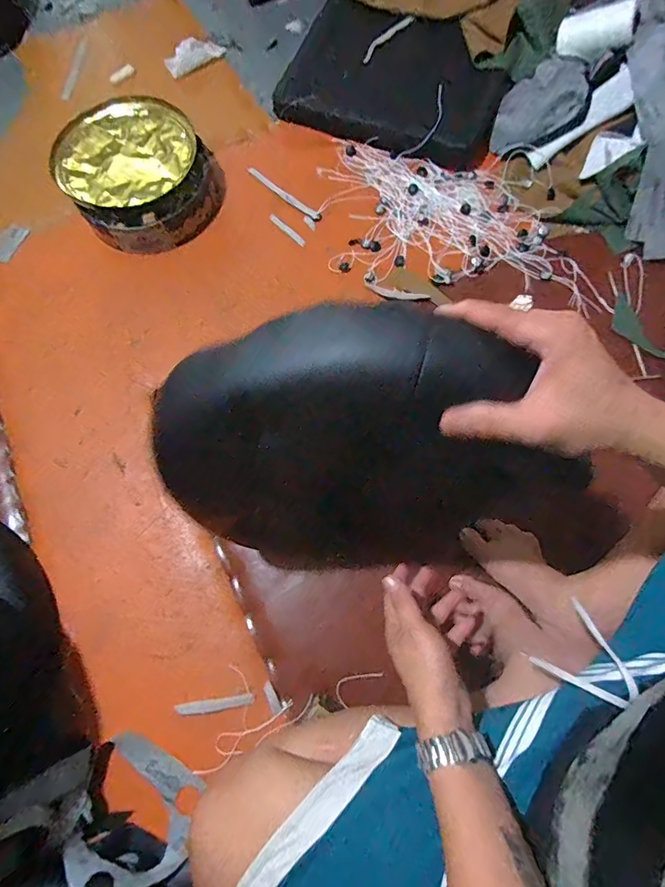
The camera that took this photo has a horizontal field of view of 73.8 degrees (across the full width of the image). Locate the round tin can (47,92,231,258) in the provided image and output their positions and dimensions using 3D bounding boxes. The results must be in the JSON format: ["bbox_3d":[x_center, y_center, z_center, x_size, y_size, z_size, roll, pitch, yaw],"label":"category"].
[{"bbox_3d":[-0.364,-0.511,0.843,0.264,0.087,0.286,0,73,1],"label":"round tin can"}]

